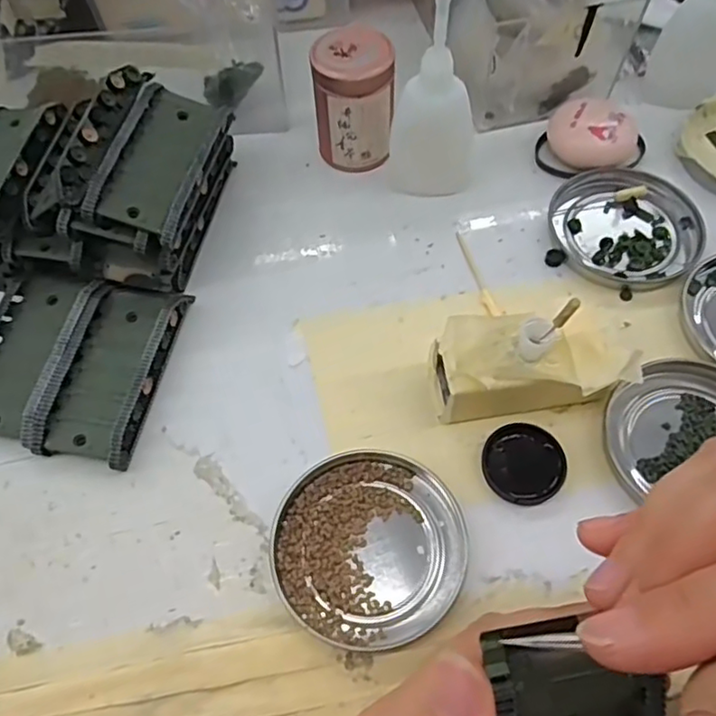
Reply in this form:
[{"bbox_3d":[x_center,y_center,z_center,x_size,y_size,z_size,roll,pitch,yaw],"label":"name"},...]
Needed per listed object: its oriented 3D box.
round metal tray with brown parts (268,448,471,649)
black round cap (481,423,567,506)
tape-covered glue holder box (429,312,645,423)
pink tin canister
[{"bbox_3d":[0.005,0.078,0.266,0.078,0.006,0.080,-1,61,2],"label":"round metal tray with brown parts"},{"bbox_3d":[0.073,0.046,0.278,0.035,0.010,0.036,-1,61,2],"label":"black round cap"},{"bbox_3d":[0.077,0.004,0.282,0.088,0.044,0.042,-5,61,-1],"label":"tape-covered glue holder box"},{"bbox_3d":[-0.002,-0.143,0.352,0.044,0.072,0.036,-4,61,0],"label":"pink tin canister"}]

